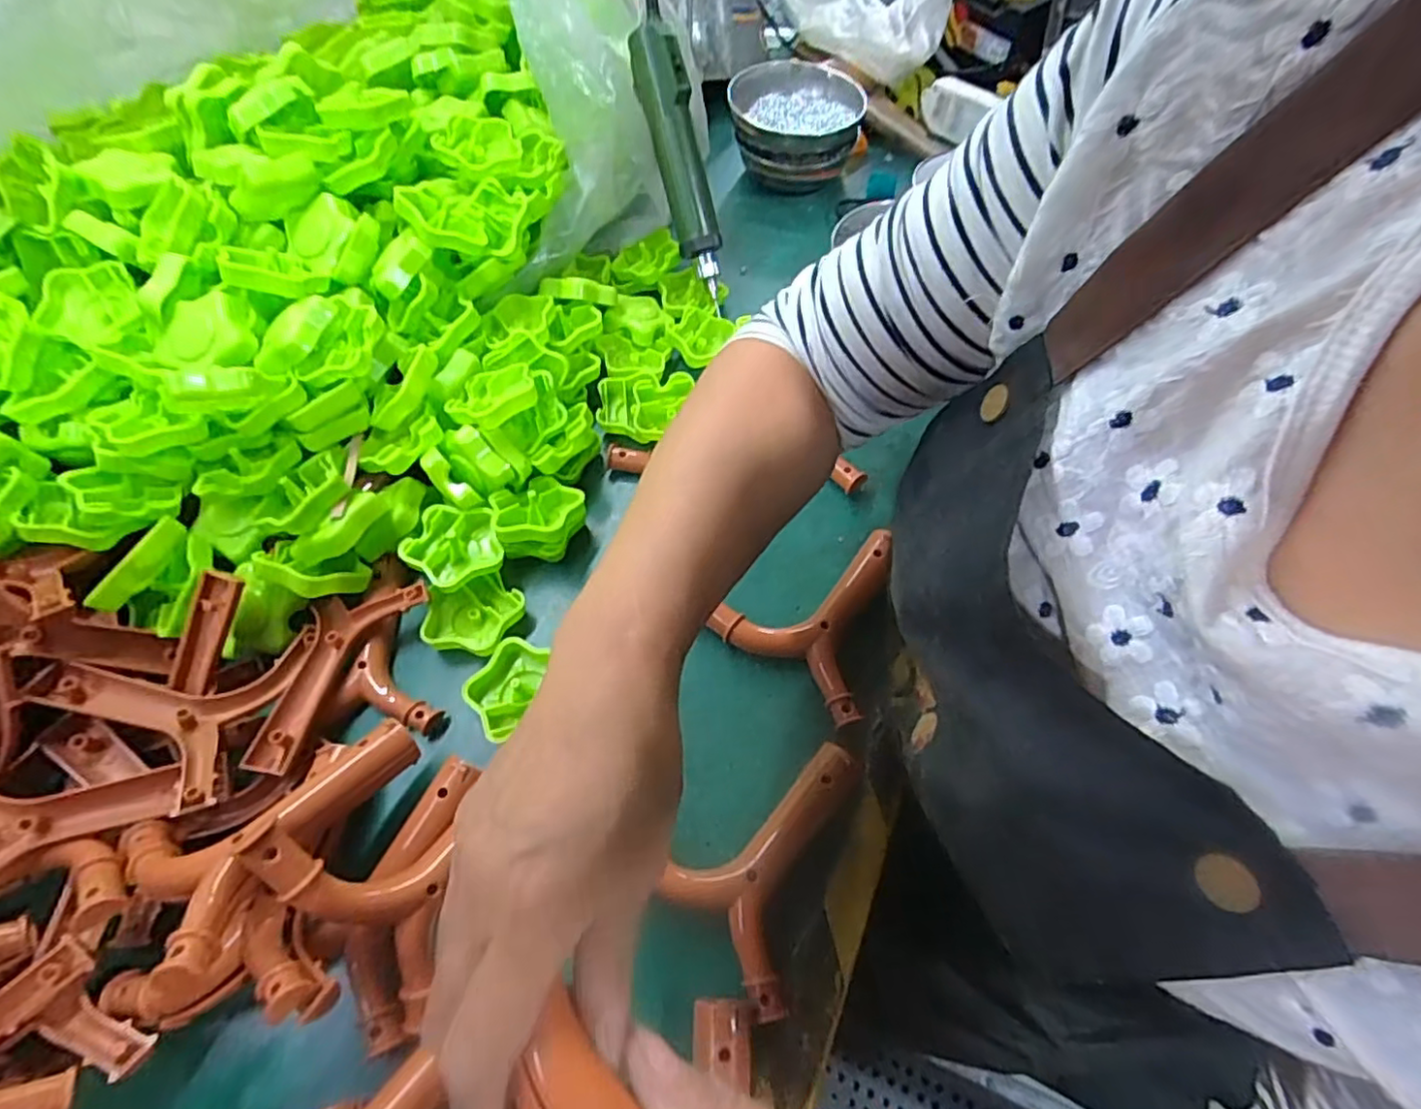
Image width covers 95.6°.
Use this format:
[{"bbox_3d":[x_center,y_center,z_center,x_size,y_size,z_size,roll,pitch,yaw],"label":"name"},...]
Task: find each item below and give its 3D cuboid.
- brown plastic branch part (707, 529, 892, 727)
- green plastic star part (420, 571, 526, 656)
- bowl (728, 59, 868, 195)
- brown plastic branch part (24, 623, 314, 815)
[{"bbox_3d":[0.085,0.036,0.459,0.114,0.030,0.133,34,65,20],"label":"brown plastic branch part"},{"bbox_3d":[-0.167,0.042,0.462,0.063,0.023,0.059,1,58,2],"label":"green plastic star part"},{"bbox_3d":[0.100,-0.495,0.765,0.152,0.100,0.133,6,58,5],"label":"bowl"},{"bbox_3d":[-0.340,0.094,0.403,0.120,0.049,0.121,2,58,3],"label":"brown plastic branch part"}]

